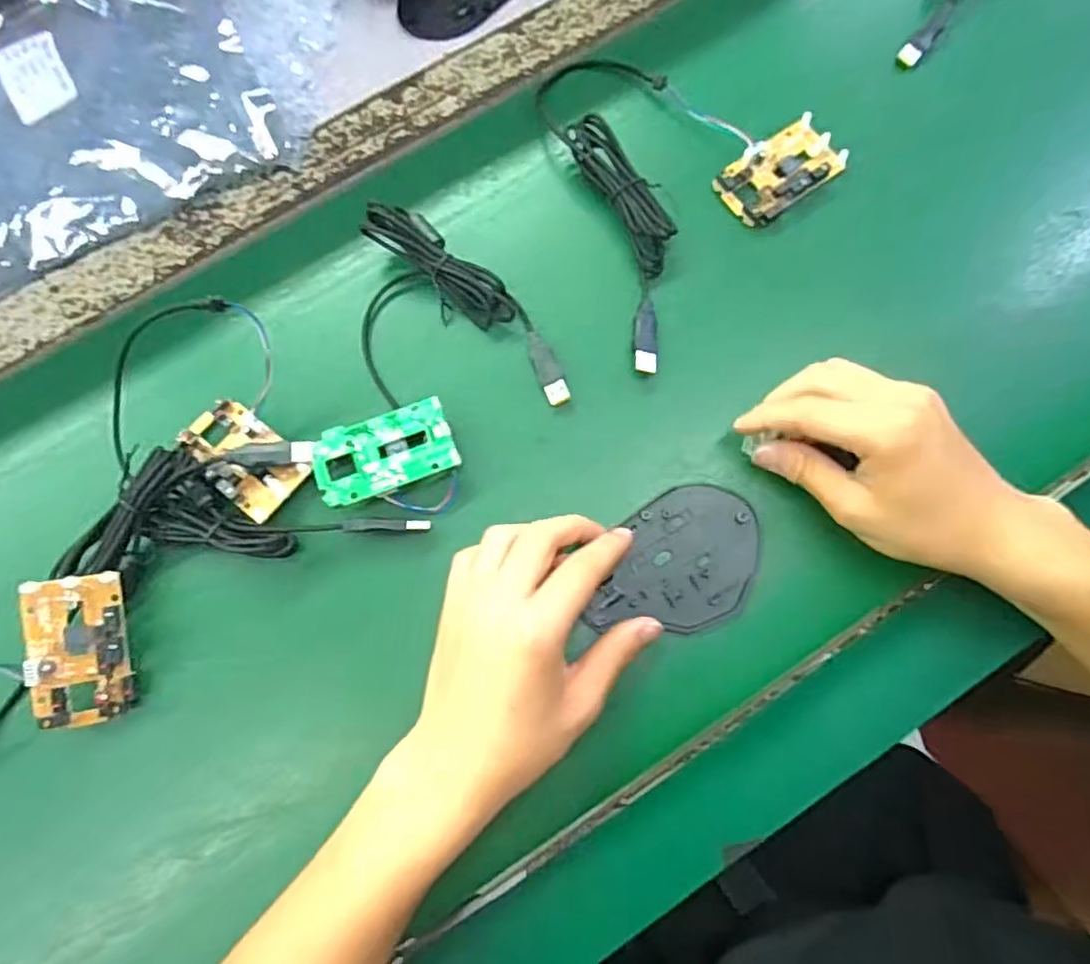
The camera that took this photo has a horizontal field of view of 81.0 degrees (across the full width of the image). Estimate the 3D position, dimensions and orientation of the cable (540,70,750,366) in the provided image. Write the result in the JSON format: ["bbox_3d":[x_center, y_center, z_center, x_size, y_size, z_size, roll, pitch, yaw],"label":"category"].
[{"bbox_3d":[0.076,-0.188,0.401,0.112,0.024,0.229,-16,77,-3],"label":"cable"}]

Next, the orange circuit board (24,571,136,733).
[{"bbox_3d":[-0.245,0.089,0.336,0.044,0.009,0.076,-8,91,-20],"label":"orange circuit board"}]

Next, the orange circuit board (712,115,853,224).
[{"bbox_3d":[0.151,-0.199,0.408,0.079,0.013,0.045,-37,78,-7],"label":"orange circuit board"}]

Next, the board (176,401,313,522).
[{"bbox_3d":[-0.173,-0.014,0.367,0.073,0.013,0.043,40,81,10],"label":"board"}]

